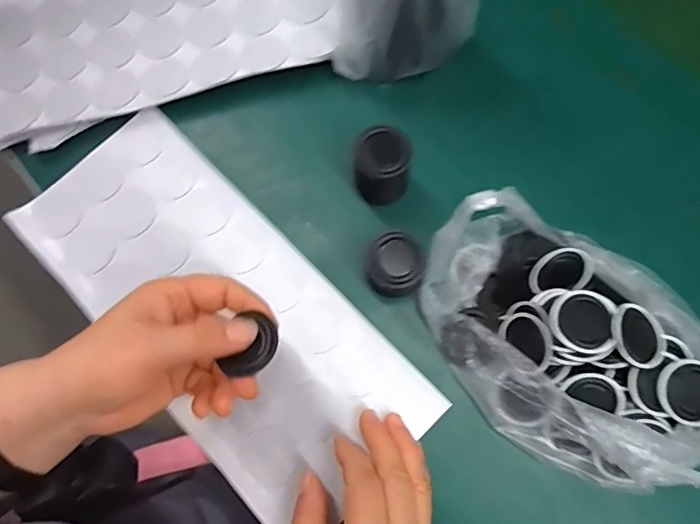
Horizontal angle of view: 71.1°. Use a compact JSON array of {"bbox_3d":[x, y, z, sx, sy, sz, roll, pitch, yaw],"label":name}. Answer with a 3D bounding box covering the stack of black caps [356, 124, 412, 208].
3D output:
[{"bbox_3d":[0.023,-0.067,0.344,0.038,0.060,0.031,0,75,1],"label":"stack of black caps"}]

